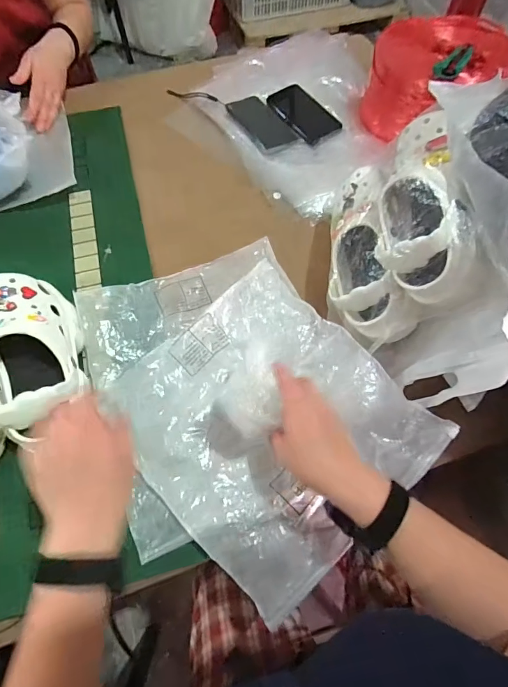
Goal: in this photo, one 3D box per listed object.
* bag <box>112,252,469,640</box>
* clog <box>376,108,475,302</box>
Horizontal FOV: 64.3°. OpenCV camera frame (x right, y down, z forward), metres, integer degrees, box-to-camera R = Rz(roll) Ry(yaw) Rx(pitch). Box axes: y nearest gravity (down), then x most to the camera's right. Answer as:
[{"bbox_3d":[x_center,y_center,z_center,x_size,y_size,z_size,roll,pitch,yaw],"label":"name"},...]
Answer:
[{"bbox_3d":[0.014,0.093,0.512,0.299,0.033,0.336,-42,69,-7],"label":"bag"},{"bbox_3d":[0.206,-0.170,0.487,0.101,0.088,0.245,-11,58,42],"label":"clog"}]

